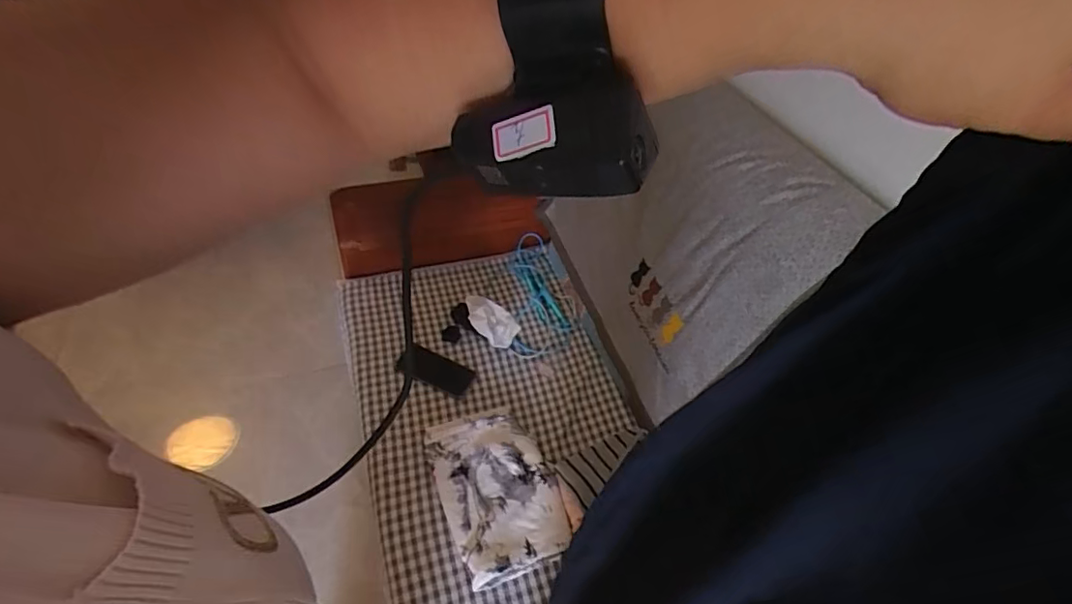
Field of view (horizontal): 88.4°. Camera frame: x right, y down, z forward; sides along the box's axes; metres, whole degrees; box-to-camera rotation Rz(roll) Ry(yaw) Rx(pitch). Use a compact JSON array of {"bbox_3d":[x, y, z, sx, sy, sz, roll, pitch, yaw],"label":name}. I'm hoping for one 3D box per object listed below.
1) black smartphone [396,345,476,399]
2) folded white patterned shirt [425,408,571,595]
[{"bbox_3d":[-0.215,0.147,1.183,0.170,0.012,0.079,20,48,12],"label":"black smartphone"},{"bbox_3d":[-0.072,0.334,1.000,0.192,0.040,0.304,-15,50,-20],"label":"folded white patterned shirt"}]

